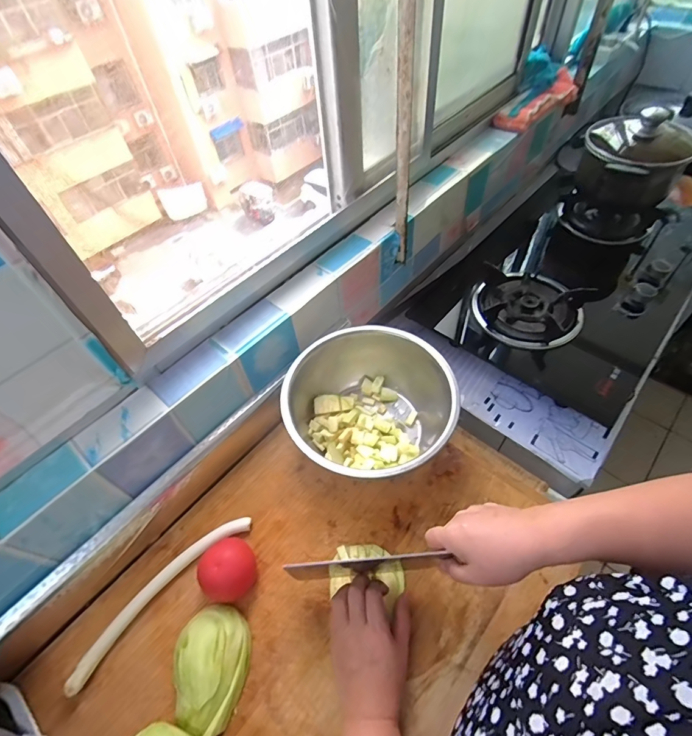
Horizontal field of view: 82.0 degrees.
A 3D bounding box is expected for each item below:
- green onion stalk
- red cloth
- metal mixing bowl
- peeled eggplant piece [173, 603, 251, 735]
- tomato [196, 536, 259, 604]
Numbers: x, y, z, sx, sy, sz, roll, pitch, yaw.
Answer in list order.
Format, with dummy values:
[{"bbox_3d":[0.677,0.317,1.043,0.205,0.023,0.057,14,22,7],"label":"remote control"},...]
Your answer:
[{"bbox_3d":[-0.227,0.274,0.494,0.040,0.027,0.246,37,63,27],"label":"green onion stalk"},{"bbox_3d":[0.443,-0.606,0.913,0.066,0.050,0.280,35,63,27],"label":"red cloth"},{"bbox_3d":[0.034,0.065,0.585,0.233,0.112,0.225,-2,53,3],"label":"metal mixing bowl"},{"bbox_3d":[-0.151,0.332,0.443,0.077,0.039,0.114,-10,53,-3],"label":"peeled eggplant piece"},{"bbox_3d":[-0.145,0.250,0.494,0.064,0.049,0.062,-2,53,3],"label":"tomato"}]

